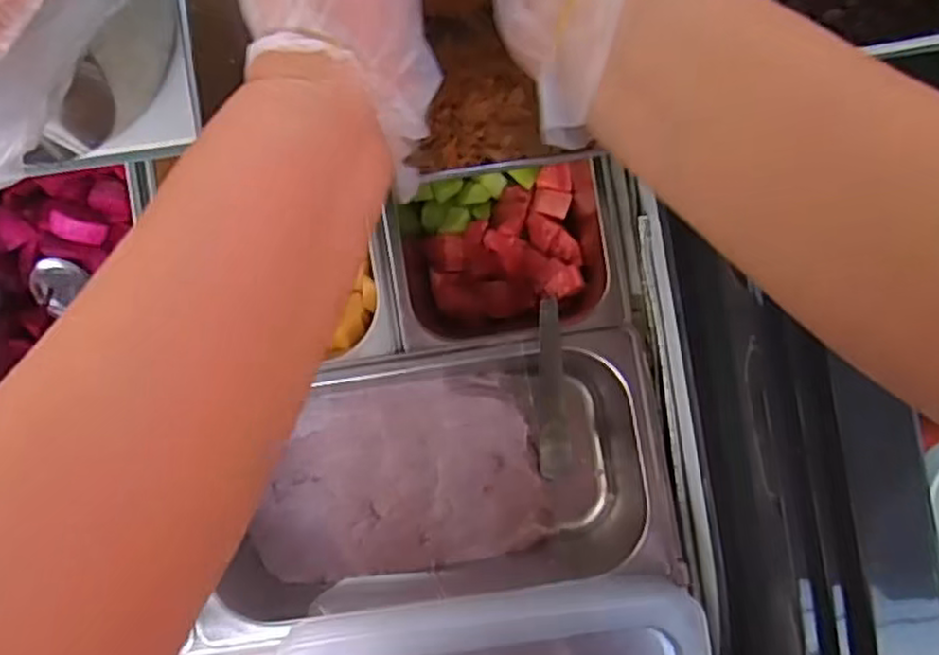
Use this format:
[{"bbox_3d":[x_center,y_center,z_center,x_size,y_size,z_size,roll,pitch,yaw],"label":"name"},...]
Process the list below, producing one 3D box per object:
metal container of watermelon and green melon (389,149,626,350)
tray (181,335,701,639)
[{"bbox_3d":[0.023,-0.054,0.524,0.155,0.101,0.139,-7,89,-2],"label":"metal container of watermelon and green melon"},{"bbox_3d":[-0.033,0.108,0.524,0.329,0.092,0.178,-9,89,-2],"label":"tray"}]

